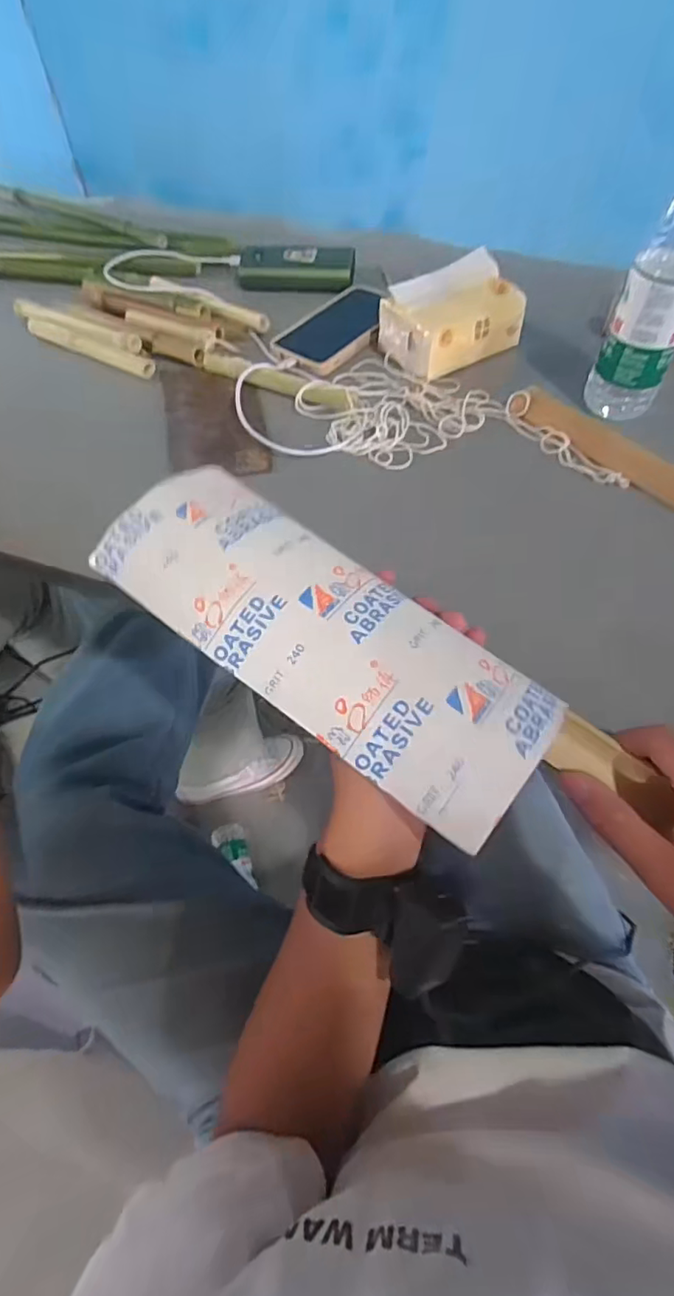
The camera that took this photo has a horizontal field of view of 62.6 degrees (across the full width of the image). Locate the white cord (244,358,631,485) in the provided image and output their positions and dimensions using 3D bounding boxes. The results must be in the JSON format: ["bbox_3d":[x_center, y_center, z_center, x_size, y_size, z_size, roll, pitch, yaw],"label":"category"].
[{"bbox_3d":[0.083,-0.240,0.550,0.352,0.029,0.158,6,59,6],"label":"white cord"}]

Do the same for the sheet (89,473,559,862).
[{"bbox_3d":[-0.010,-0.013,0.322,0.274,0.020,0.102,37,66,15],"label":"sheet"}]

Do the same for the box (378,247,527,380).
[{"bbox_3d":[0.124,-0.354,0.590,0.142,0.072,0.090,-29,62,-15],"label":"box"}]

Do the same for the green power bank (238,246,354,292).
[{"bbox_3d":[-0.051,-0.477,0.701,0.144,0.032,0.062,3,58,4],"label":"green power bank"}]

